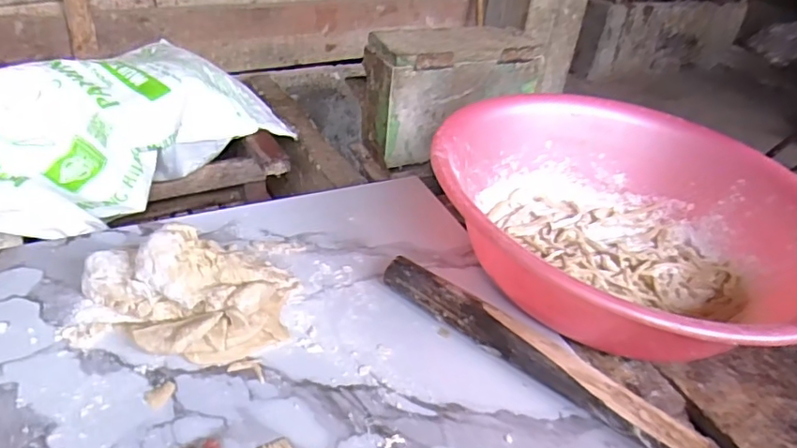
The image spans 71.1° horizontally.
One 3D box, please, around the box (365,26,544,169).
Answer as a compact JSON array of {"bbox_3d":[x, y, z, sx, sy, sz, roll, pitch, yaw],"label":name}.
[{"bbox_3d":[0.109,-0.276,1.158,0.350,0.222,0.136,-10,37,-23],"label":"box"}]

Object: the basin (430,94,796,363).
[{"bbox_3d":[0.243,0.005,0.589,0.395,0.127,0.390,4,33,-3],"label":"basin"}]

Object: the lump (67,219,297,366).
[{"bbox_3d":[-0.197,0.061,0.502,0.196,0.071,0.115,0,34,-10],"label":"lump"}]

